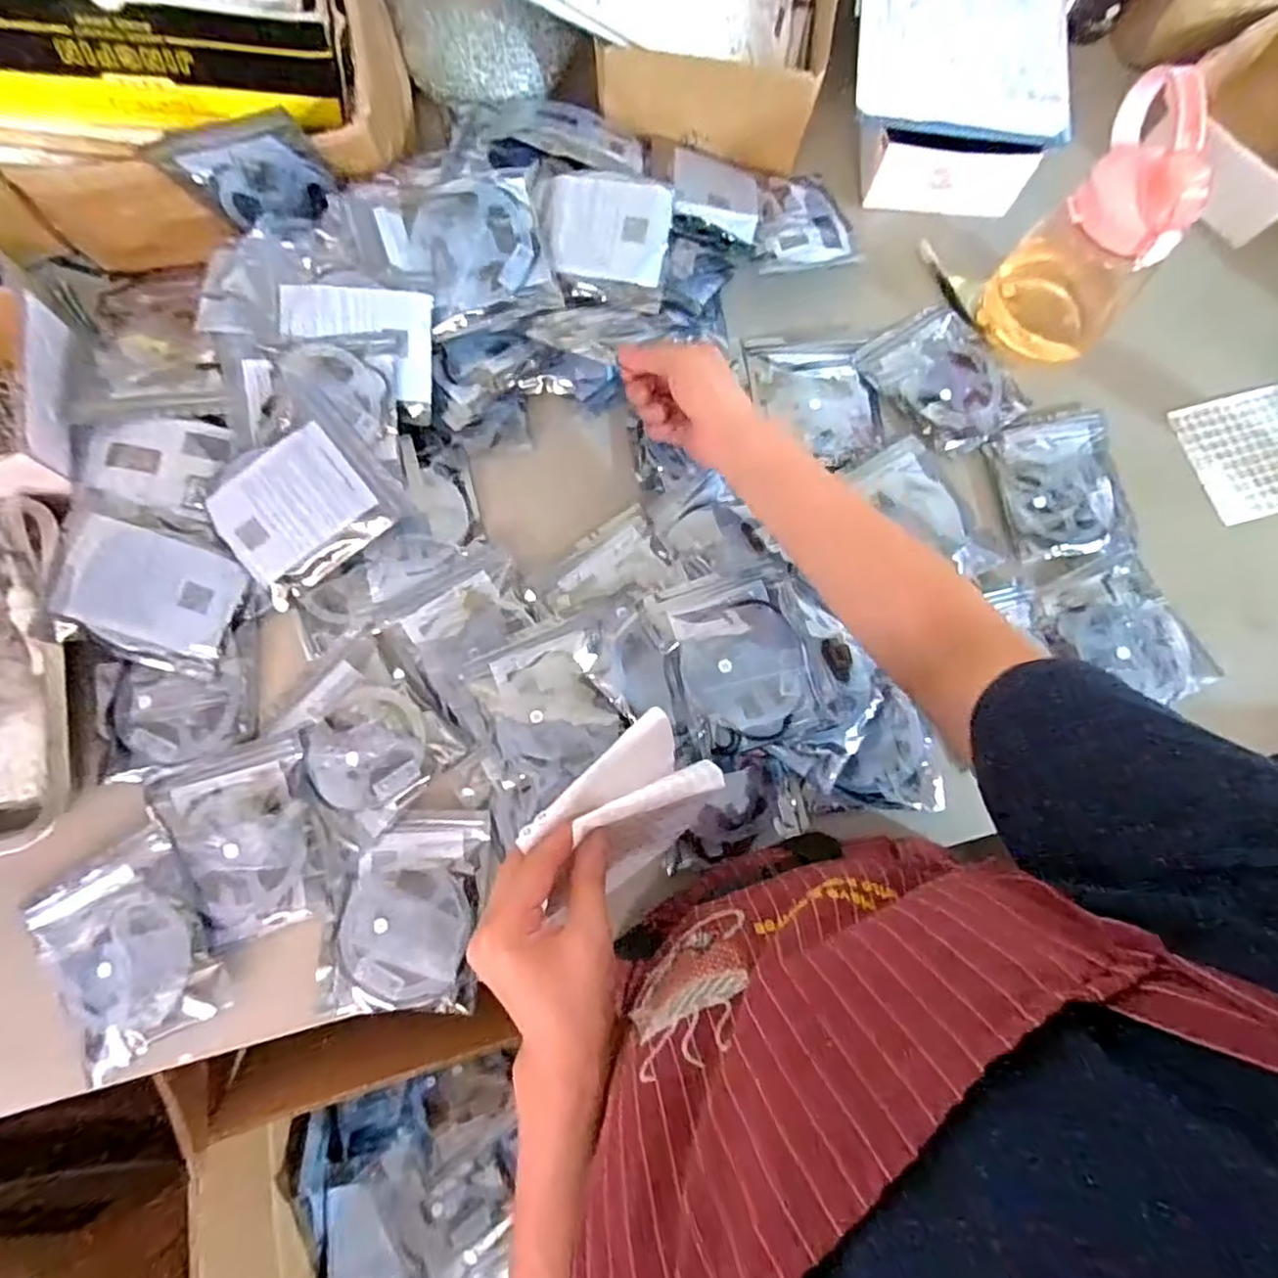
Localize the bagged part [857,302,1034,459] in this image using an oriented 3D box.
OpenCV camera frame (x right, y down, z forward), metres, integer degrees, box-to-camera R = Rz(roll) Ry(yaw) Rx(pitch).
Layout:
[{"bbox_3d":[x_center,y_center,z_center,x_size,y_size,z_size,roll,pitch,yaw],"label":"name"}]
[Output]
[{"bbox_3d":[0.301,-0.257,0.636,0.117,0.012,0.142,-35,80,-9],"label":"bagged part"}]

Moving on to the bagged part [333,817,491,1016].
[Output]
[{"bbox_3d":[-0.174,0.210,0.504,0.105,0.012,0.143,4,77,0],"label":"bagged part"}]

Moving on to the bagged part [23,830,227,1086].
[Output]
[{"bbox_3d":[-0.389,0.235,0.488,0.118,0.016,0.148,-28,79,-8],"label":"bagged part"}]

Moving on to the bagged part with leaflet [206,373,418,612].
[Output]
[{"bbox_3d":[-0.289,-0.121,0.549,0.145,0.025,0.132,-39,99,2],"label":"bagged part with leaflet"}]

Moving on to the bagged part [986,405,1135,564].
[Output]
[{"bbox_3d":[0.398,-0.149,0.612,0.117,0.014,0.149,-6,77,-3],"label":"bagged part"}]

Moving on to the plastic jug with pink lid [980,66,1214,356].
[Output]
[{"bbox_3d":[0.402,-0.349,0.561,0.109,0.190,0.103,41,79,8],"label":"plastic jug with pink lid"}]

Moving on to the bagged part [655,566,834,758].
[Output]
[{"bbox_3d":[0.085,0.015,0.522,0.107,0.017,0.140,-13,77,-4],"label":"bagged part"}]

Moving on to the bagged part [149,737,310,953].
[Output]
[{"bbox_3d":[-0.317,0.162,0.514,0.110,0.018,0.140,-17,78,-5],"label":"bagged part"}]

